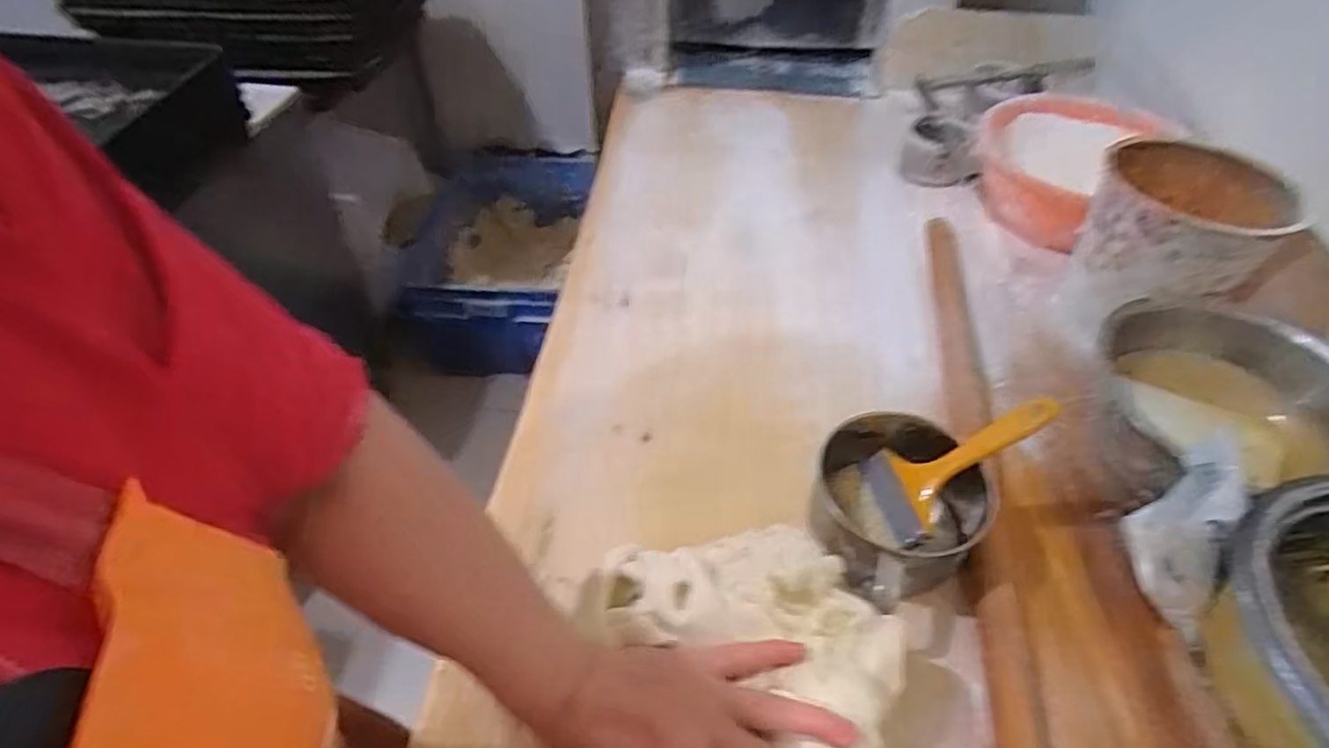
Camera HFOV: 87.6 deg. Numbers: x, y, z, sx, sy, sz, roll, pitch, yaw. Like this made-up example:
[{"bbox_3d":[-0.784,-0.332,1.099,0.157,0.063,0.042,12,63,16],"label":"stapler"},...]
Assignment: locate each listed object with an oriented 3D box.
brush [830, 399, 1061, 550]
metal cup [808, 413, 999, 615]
[{"bbox_3d":[0.228,0.085,0.557,0.014,0.182,0.076,10,57,-53],"label":"brush"},{"bbox_3d":[0.184,0.115,0.559,0.127,0.079,0.173,15,49,14],"label":"metal cup"}]

